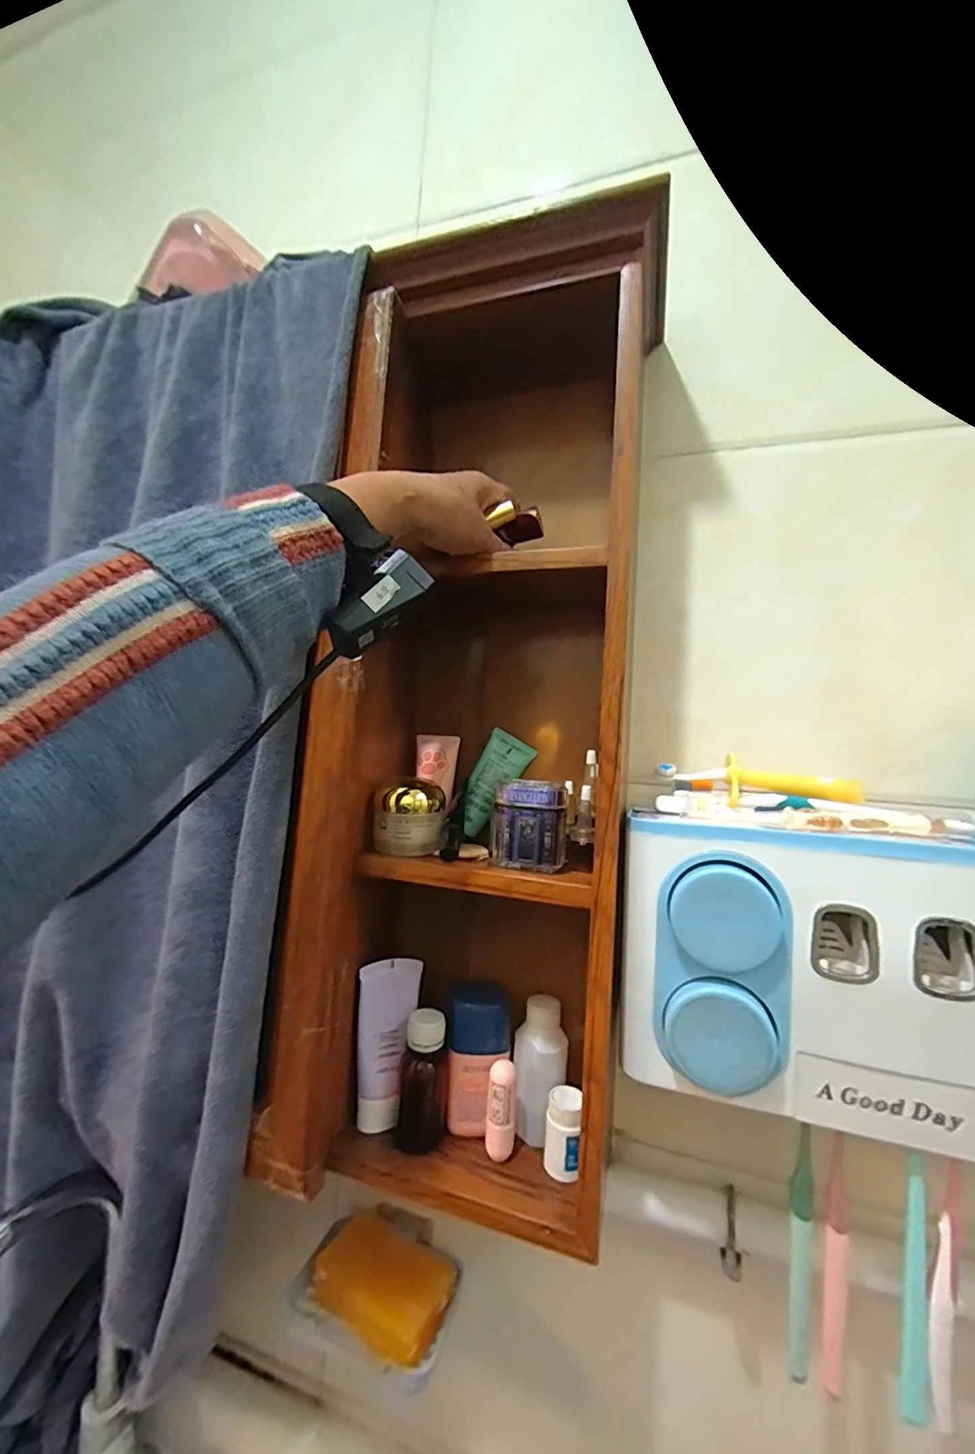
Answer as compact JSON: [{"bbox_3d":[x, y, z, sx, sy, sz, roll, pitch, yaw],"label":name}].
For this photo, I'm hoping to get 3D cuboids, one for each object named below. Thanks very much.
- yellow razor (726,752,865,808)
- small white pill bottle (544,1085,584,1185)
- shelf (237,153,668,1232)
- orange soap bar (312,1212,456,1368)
[{"bbox_3d":[0.224,0.041,0.375,0.088,0.032,0.025,3,-3,19],"label":"yellow razor"},{"bbox_3d":[0.057,0.304,0.385,0.025,0.051,0.027,3,-3,10],"label":"small white pill bottle"},{"bbox_3d":[-0.005,-0.026,0.441,0.254,0.712,0.159,3,-3,13],"label":"shelf"},{"bbox_3d":[-0.086,0.468,0.435,0.106,0.023,0.074,2,-3,31],"label":"orange soap bar"}]

